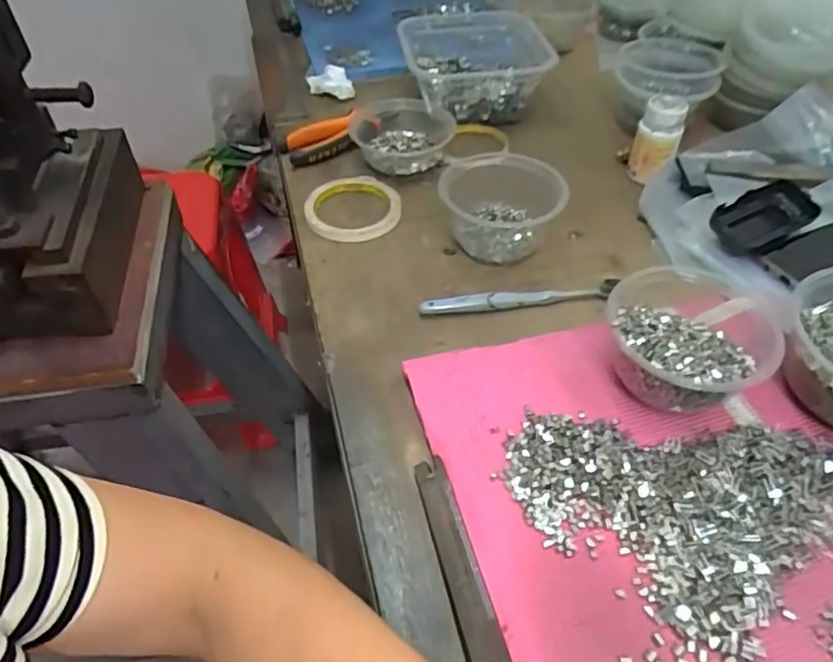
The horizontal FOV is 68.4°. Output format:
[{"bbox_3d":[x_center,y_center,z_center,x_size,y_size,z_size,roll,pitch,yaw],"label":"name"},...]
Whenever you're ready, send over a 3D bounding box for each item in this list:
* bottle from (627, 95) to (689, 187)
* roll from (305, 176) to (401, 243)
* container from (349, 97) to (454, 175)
[{"bbox_3d":[0.254,-0.203,0.646,0.044,0.076,0.037,23,52,20],"label":"bottle"},{"bbox_3d":[-0.066,-0.128,0.634,0.096,0.022,0.097,-2,47,2],"label":"roll"},{"bbox_3d":[-0.018,-0.225,0.709,0.119,0.047,0.122,-2,47,2],"label":"container"}]

